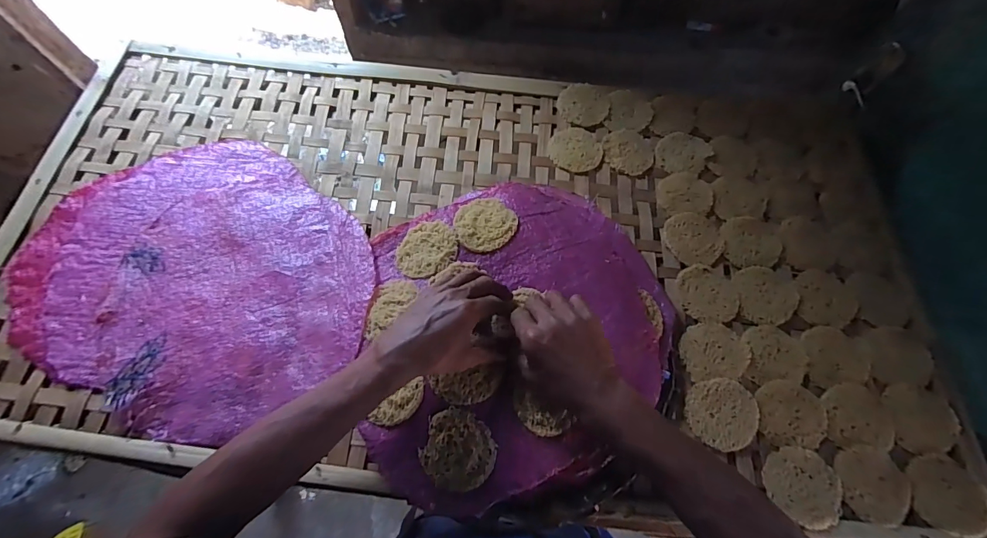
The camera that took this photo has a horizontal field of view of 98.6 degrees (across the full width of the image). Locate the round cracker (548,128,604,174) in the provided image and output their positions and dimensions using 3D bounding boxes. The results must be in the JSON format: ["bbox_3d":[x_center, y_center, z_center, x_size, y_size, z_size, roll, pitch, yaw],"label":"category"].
[{"bbox_3d":[0.126,-0.185,0.648,0.080,0.004,0.080,1,65,-2],"label":"round cracker"}]

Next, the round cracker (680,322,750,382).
[{"bbox_3d":[0.273,0.102,0.526,0.081,0.008,0.070,0,65,-2],"label":"round cracker"}]

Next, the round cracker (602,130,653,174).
[{"bbox_3d":[0.207,-0.181,0.650,0.076,0.008,0.082,1,65,-2],"label":"round cracker"}]

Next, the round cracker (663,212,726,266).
[{"bbox_3d":[0.280,-0.043,0.592,0.075,0.007,0.078,1,65,-2],"label":"round cracker"}]

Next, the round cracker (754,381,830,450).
[{"bbox_3d":[0.348,0.168,0.495,0.076,0.004,0.073,1,65,-2],"label":"round cracker"}]

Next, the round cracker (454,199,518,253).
[{"bbox_3d":[-0.012,-0.061,0.545,0.075,0.009,0.080,1,67,-2],"label":"round cracker"}]

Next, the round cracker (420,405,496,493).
[{"bbox_3d":[-0.036,0.188,0.439,0.073,0.004,0.076,-1,83,9],"label":"round cracker"}]

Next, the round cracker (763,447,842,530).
[{"bbox_3d":[0.338,0.237,0.464,0.075,0.012,0.075,1,65,-2],"label":"round cracker"}]

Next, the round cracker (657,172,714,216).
[{"bbox_3d":[0.280,-0.112,0.621,0.075,0.013,0.072,1,65,-2],"label":"round cracker"}]

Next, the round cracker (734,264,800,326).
[{"bbox_3d":[0.360,0.035,0.558,0.075,0.004,0.079,1,65,-2],"label":"round cracker"}]

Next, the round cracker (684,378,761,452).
[{"bbox_3d":[0.268,0.166,0.493,0.078,0.006,0.077,1,65,-2],"label":"round cracker"}]

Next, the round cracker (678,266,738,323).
[{"bbox_3d":[0.283,0.032,0.559,0.072,0.005,0.079,1,65,-2],"label":"round cracker"}]

